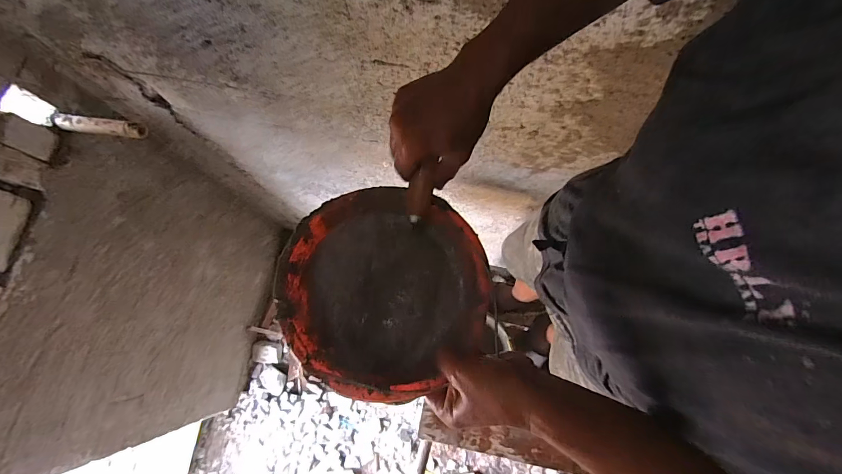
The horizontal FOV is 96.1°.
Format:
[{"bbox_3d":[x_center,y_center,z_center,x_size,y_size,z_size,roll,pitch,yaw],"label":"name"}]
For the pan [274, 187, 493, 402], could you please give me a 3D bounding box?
[{"bbox_3d":[-0.048,0.054,0.455,0.220,0.101,0.227,0,76,1],"label":"pan"}]

